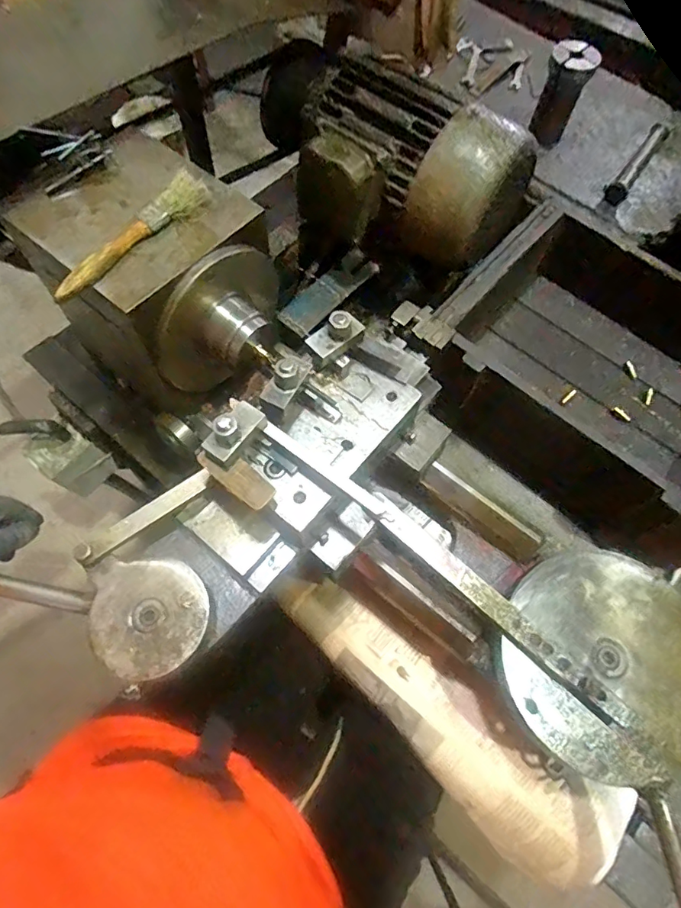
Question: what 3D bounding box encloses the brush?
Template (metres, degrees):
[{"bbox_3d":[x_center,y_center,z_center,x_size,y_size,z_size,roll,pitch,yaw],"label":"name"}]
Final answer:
[{"bbox_3d":[-0.165,-0.176,0.393,0.030,0.015,0.154,35,68,13],"label":"brush"}]

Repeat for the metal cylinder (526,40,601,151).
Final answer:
[{"bbox_3d":[0.319,-0.524,0.709,0.064,0.097,0.068,24,66,8],"label":"metal cylinder"}]

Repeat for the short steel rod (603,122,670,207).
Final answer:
[{"bbox_3d":[0.436,-0.426,0.716,0.029,0.027,0.203,35,68,13],"label":"short steel rod"}]

